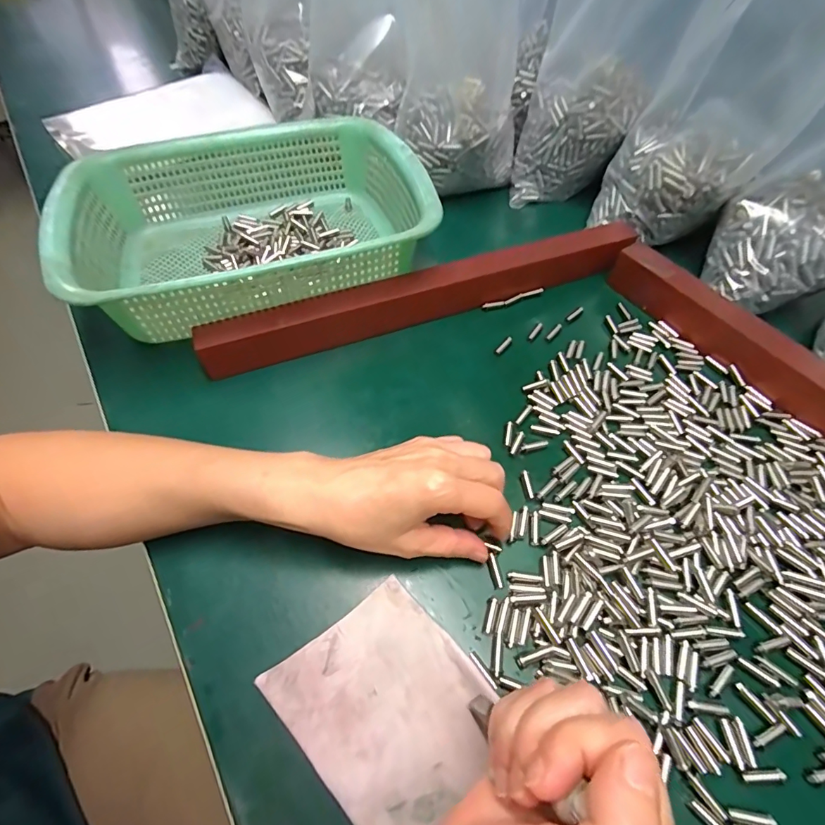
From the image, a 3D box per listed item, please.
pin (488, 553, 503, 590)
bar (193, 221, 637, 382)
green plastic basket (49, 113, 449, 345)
[{"bbox_3d":[0.051,0.098,0.274,0.005,0.004,0.021,-9,61,-5],"label":"pin"},{"bbox_3d":[0.017,-0.105,0.386,0.389,0.037,0.034,-17,59,-10],"label":"bar"},{"bbox_3d":[-0.140,-0.173,0.400,0.293,0.079,0.224,-20,60,-12],"label":"green plastic basket"}]

